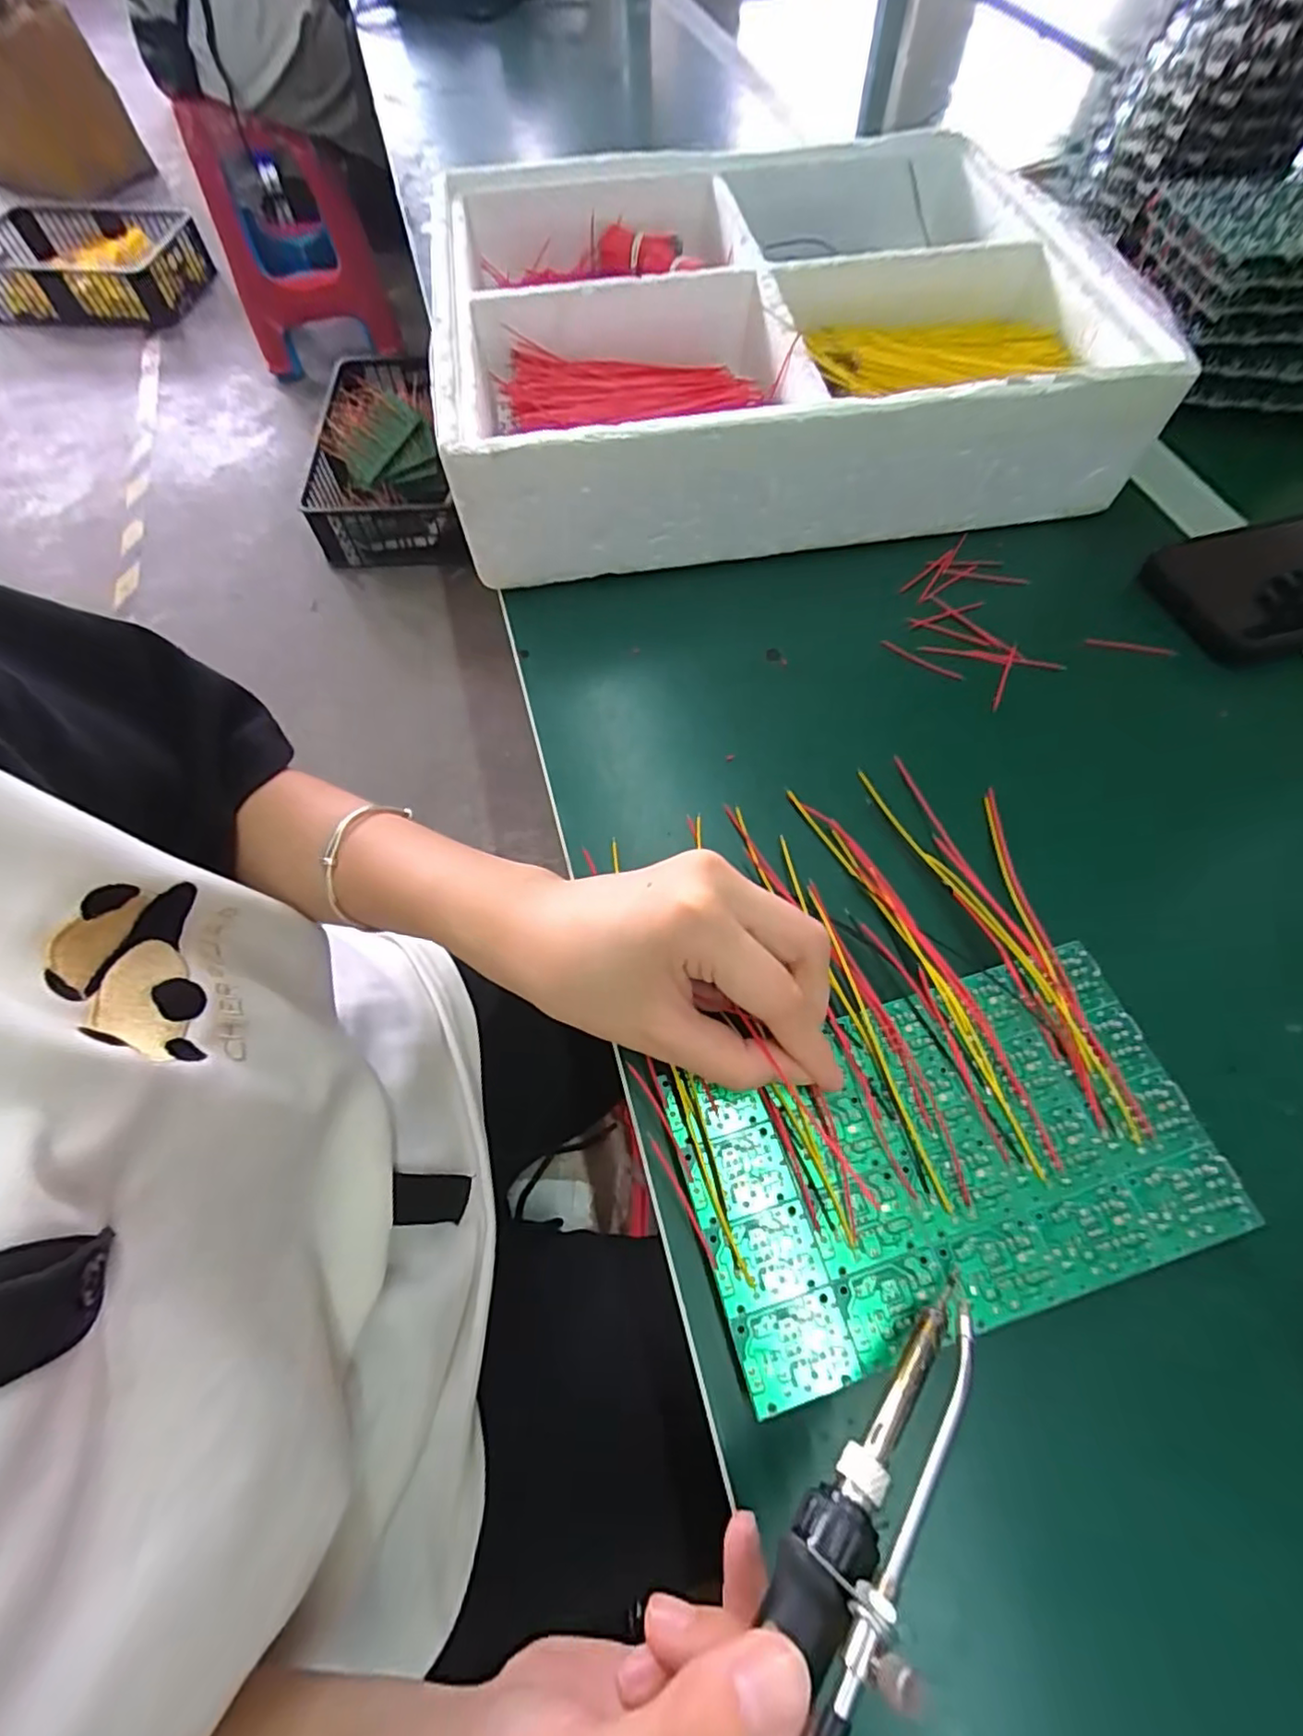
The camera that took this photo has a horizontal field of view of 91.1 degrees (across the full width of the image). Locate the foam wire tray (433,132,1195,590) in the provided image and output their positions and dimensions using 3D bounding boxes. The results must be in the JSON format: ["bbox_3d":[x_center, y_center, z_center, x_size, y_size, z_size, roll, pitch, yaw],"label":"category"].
[{"bbox_3d":[0.061,-0.346,0.404,0.378,0.076,0.340,-6,64,-3],"label":"foam wire tray"}]

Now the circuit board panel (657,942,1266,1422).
[{"bbox_3d":[0.100,0.099,0.224,0.170,0.017,0.100,-15,66,-7],"label":"circuit board panel"}]

